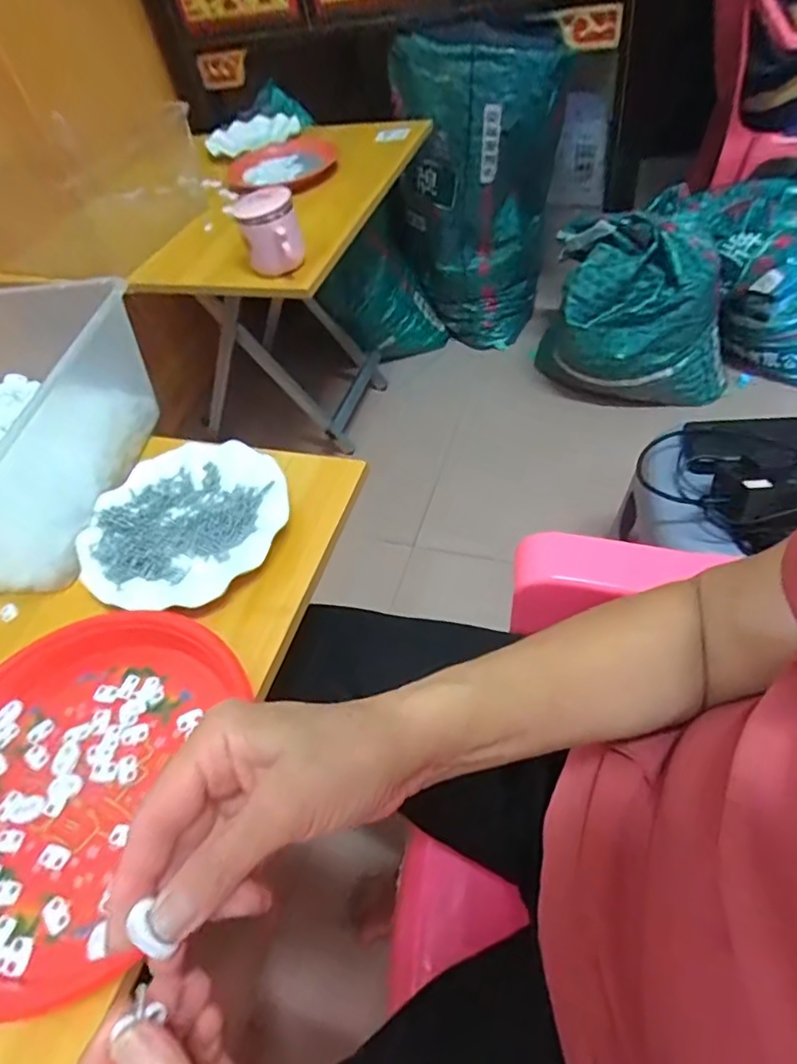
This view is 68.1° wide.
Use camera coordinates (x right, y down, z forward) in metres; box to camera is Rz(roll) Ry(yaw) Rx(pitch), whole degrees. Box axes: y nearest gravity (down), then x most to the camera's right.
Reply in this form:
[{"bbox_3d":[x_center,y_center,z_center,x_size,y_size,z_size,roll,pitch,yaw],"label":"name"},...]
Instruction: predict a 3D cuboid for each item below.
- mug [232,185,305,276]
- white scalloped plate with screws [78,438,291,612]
[{"bbox_3d":[-0.173,-0.406,0.799,0.077,0.091,0.086,-14,51,-1],"label":"mug"},{"bbox_3d":[-0.187,-0.011,0.524,0.174,0.019,0.167,-5,52,6],"label":"white scalloped plate with screws"}]

